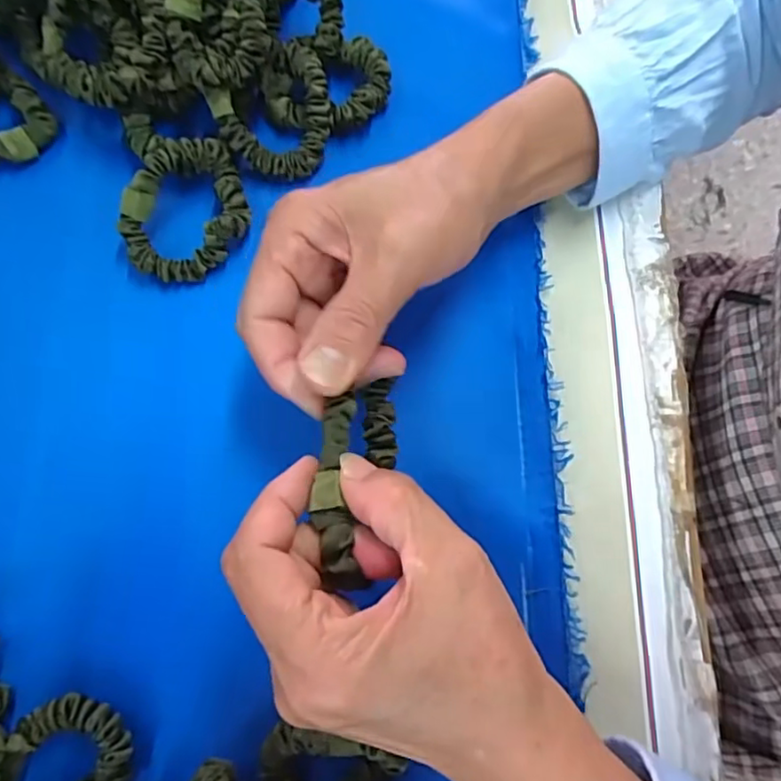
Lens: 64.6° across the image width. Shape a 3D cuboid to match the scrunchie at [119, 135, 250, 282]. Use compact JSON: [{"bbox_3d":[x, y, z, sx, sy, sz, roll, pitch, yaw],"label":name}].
[{"bbox_3d":[-0.106,-0.094,0.320,0.061,0.022,0.074,37,89,-13],"label":"scrunchie"}]

